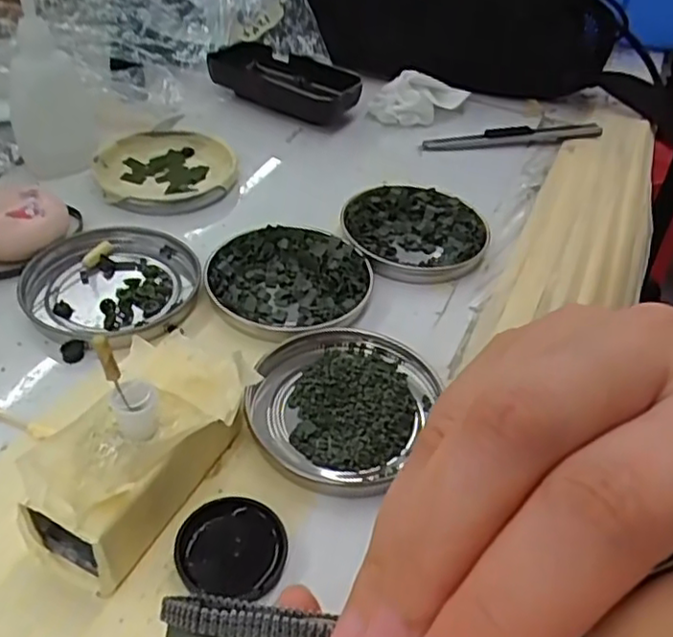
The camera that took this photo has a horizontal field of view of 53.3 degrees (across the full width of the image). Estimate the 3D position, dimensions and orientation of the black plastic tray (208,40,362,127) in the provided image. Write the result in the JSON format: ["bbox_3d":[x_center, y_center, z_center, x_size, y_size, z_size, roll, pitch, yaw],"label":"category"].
[{"bbox_3d":[-0.036,-0.168,0.478,0.112,0.025,0.050,22,45,19],"label":"black plastic tray"}]

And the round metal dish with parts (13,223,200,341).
[{"bbox_3d":[-0.106,-0.017,0.315,0.074,0.008,0.077,3,41,-2],"label":"round metal dish with parts"}]

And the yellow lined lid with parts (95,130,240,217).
[{"bbox_3d":[-0.100,-0.087,0.393,0.078,0.012,0.081,3,41,-2],"label":"yellow lined lid with parts"}]

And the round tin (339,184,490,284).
[{"bbox_3d":[0.042,-0.047,0.362,0.076,0.010,0.071,5,41,1],"label":"round tin"}]

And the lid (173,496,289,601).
[{"bbox_3d":[-0.034,0.075,0.223,0.035,0.009,0.034,3,41,-2],"label":"lid"}]

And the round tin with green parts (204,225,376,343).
[{"bbox_3d":[-0.023,-0.020,0.325,0.076,0.009,0.075,6,41,1],"label":"round tin with green parts"}]

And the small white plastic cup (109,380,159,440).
[{"bbox_3d":[-0.064,0.029,0.215,0.014,0.017,0.011,-8,43,-15],"label":"small white plastic cup"}]

